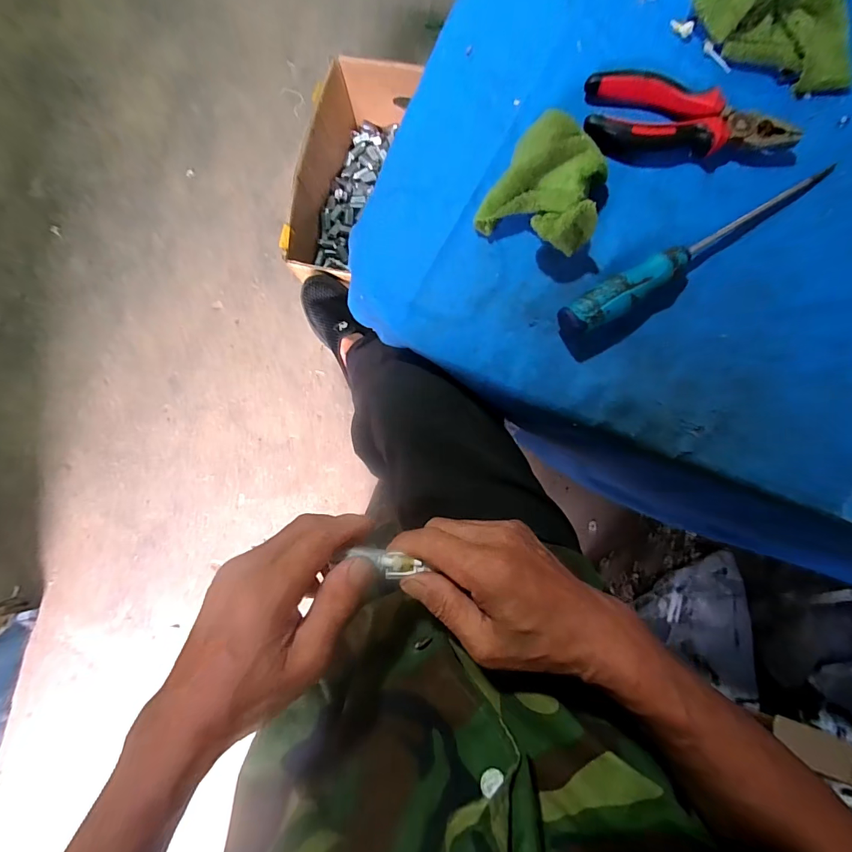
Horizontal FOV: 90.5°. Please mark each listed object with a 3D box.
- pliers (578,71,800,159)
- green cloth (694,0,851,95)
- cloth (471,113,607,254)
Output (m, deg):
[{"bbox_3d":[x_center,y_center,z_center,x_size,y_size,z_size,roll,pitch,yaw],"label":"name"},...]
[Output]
[{"bbox_3d":[0.206,-0.245,0.333,0.156,0.019,0.061,5,87,2],"label":"pliers"},{"bbox_3d":[0.276,-0.317,0.325,0.126,0.033,0.090,8,87,2],"label":"green cloth"},{"bbox_3d":[0.096,-0.183,0.321,0.084,0.043,0.093,27,88,3],"label":"cloth"}]

